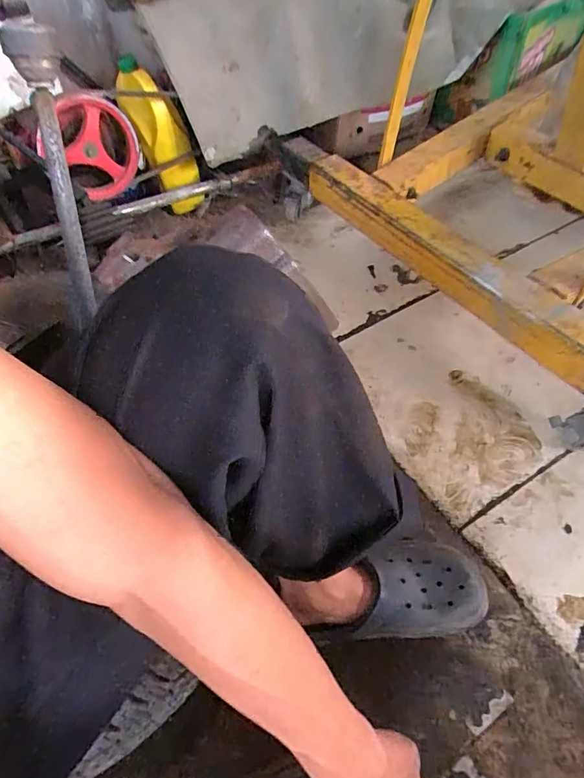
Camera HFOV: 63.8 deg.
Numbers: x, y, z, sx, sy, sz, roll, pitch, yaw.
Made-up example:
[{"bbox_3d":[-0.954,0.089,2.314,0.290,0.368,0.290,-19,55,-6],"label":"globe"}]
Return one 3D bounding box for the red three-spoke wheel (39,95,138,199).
[{"bbox_3d":[-0.399,-0.470,0.940,0.189,0.194,0.052,-28,58,-16],"label":"red three-spoke wheel"}]

